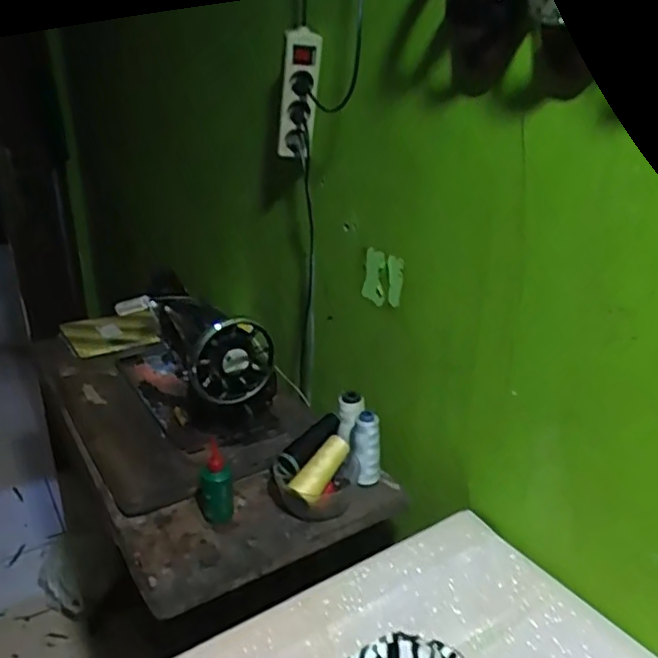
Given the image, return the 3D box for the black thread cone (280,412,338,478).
[{"bbox_3d":[-0.024,0.170,0.911,0.038,0.036,0.128,19,45,37],"label":"black thread cone"}]

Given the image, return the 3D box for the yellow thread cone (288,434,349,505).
[{"bbox_3d":[-0.013,0.199,0.884,0.041,0.046,0.109,15,42,31],"label":"yellow thread cone"}]

